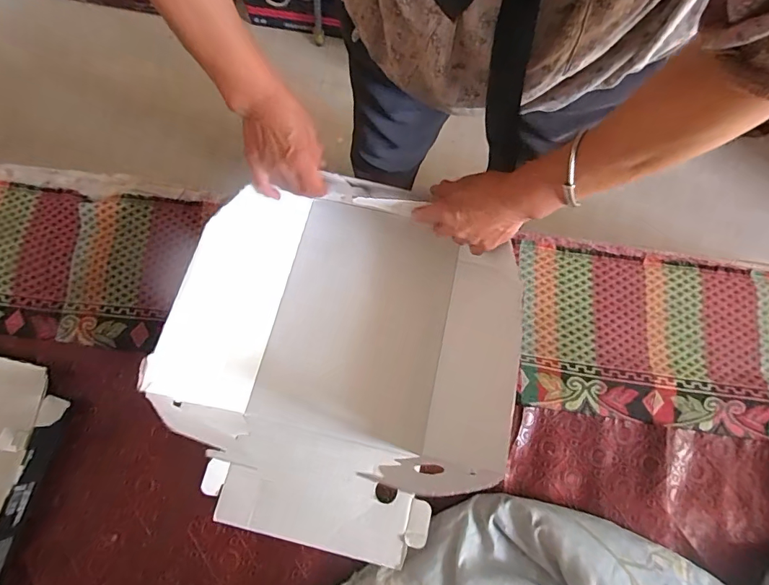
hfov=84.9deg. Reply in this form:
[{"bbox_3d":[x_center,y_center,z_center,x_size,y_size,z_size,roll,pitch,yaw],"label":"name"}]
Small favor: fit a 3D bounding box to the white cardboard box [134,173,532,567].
[{"bbox_3d":[-0.055,0.087,0.486,0.366,0.111,0.381,12,77,3],"label":"white cardboard box"}]

